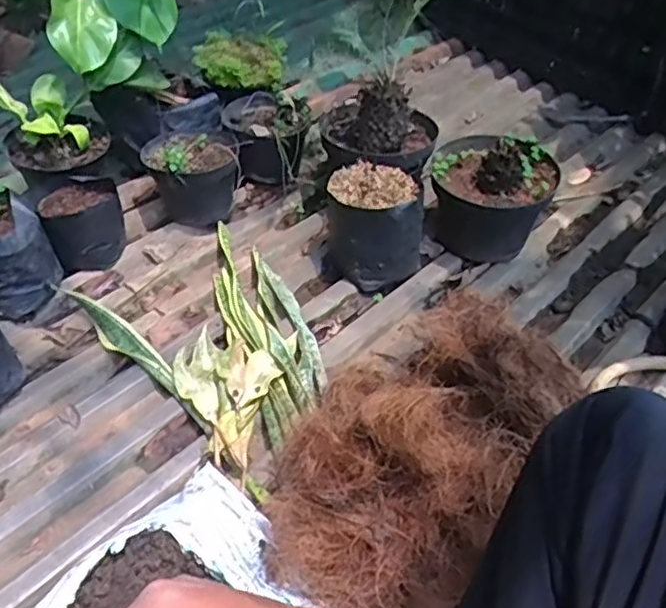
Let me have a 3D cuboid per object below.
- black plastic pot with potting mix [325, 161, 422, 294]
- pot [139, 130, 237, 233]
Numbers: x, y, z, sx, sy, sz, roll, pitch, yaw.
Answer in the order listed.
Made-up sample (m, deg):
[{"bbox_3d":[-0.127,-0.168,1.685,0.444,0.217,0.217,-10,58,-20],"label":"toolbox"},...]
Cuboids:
[{"bbox_3d":[0.070,-0.124,1.122,0.171,0.174,0.139,10,44,1],"label":"black plastic pot with potting mix"},{"bbox_3d":[-0.271,-0.240,1.232,0.154,0.147,0.173,-12,48,-20],"label":"pot"}]

